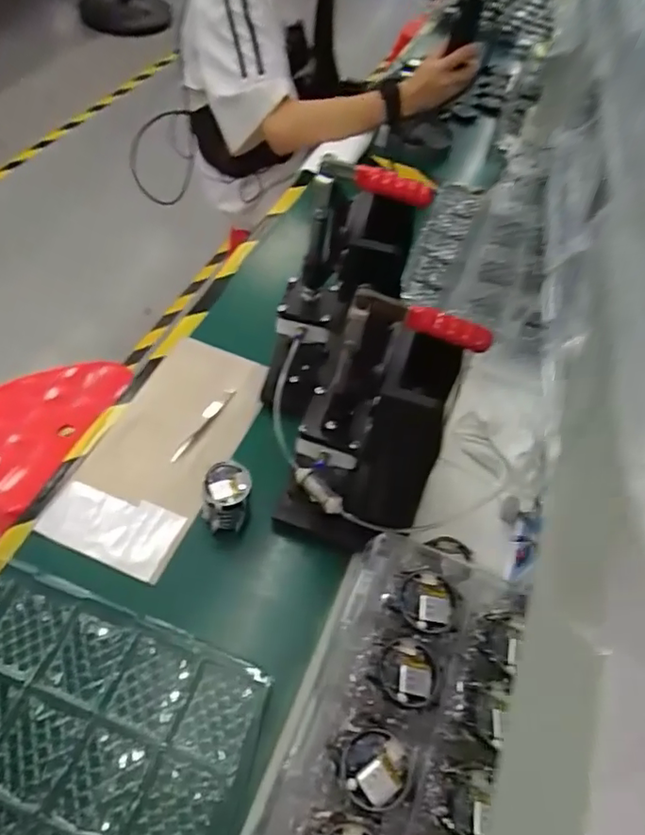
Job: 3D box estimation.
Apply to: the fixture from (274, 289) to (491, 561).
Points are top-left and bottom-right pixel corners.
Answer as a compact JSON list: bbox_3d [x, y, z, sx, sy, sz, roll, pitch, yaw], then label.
[{"bbox_3d":[0.035,0.018,0.473,0.123,0.256,0.083,21,54,7],"label":"fixture"}]

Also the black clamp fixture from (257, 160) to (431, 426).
[{"bbox_3d":[0.008,-0.117,0.569,0.123,0.273,0.113,-1,55,-9],"label":"black clamp fixture"}]

